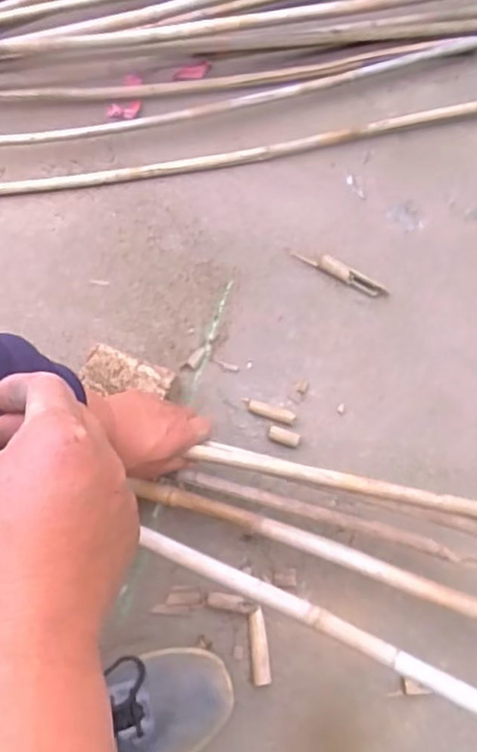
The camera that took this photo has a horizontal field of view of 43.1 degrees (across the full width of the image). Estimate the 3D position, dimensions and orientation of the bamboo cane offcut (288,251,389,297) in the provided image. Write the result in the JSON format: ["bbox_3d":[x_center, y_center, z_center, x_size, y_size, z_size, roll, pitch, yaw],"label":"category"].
[{"bbox_3d":[0.133,-0.141,0.805,0.141,0.018,0.021,32,75,13],"label":"bamboo cane offcut"}]

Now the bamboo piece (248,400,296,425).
[{"bbox_3d":[0.041,0.045,0.751,0.060,0.007,0.018,16,72,8],"label":"bamboo piece"}]

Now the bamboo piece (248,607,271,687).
[{"bbox_3d":[0.022,0.295,0.658,0.019,0.017,0.073,-7,70,0],"label":"bamboo piece"}]

